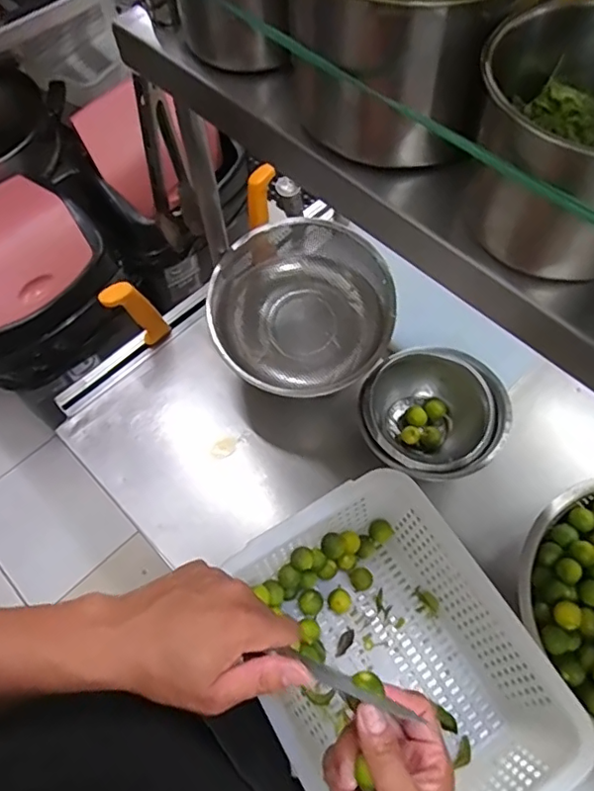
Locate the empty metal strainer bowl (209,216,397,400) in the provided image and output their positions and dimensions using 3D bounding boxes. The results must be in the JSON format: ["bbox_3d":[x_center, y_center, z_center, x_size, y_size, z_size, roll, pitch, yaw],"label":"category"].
[{"bbox_3d":[0.007,-0.108,0.692,0.218,0.122,0.195,3,77,2],"label":"empty metal strainer bowl"}]

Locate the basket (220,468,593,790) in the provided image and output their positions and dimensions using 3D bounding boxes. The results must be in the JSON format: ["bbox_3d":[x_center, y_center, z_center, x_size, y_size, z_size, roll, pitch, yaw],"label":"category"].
[{"bbox_3d":[0.087,0.256,0.553,0.242,0.098,0.302,-28,65,-13],"label":"basket"}]

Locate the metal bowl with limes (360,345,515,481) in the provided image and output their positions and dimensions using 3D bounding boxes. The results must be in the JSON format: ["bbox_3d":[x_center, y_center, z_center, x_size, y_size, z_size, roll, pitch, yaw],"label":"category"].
[{"bbox_3d":[0.159,0.029,0.666,0.160,0.073,0.157,-1,62,1],"label":"metal bowl with limes"}]

